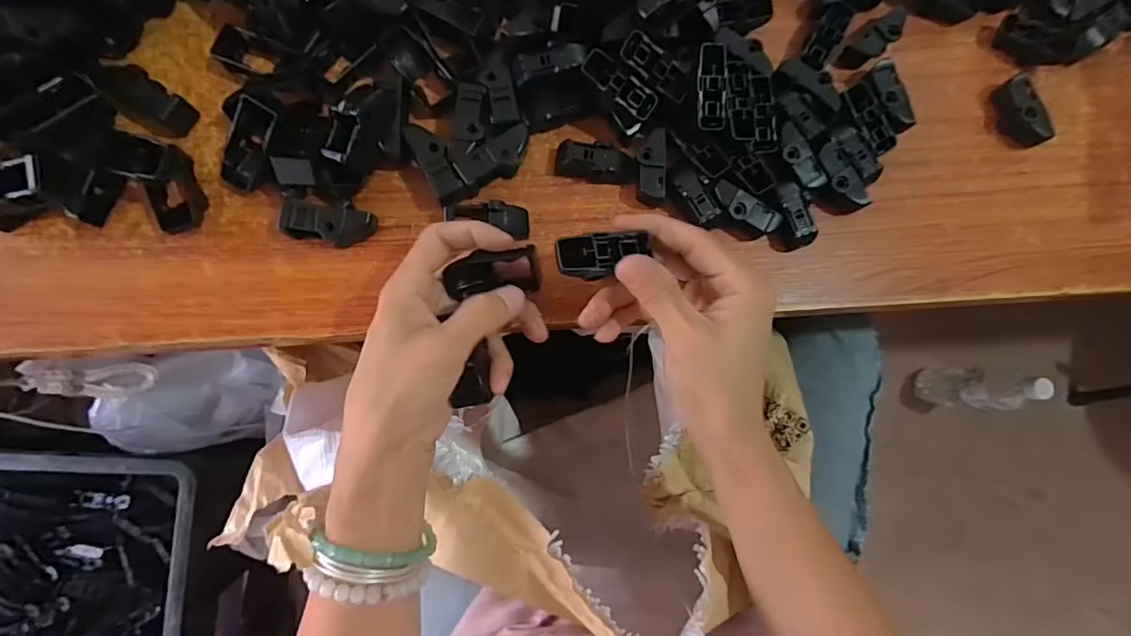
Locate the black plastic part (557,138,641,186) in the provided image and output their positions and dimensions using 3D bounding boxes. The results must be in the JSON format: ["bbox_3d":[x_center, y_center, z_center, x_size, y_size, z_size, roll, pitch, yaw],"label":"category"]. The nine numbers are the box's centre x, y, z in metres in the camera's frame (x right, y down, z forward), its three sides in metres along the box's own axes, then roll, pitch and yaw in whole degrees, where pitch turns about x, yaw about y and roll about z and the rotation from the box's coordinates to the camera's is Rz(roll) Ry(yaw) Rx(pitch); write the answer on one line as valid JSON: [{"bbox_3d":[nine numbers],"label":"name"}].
[{"bbox_3d":[0.021,-0.093,0.322,0.051,0.015,0.022,5,83,-4],"label":"black plastic part"}]

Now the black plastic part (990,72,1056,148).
[{"bbox_3d":[0.300,-0.135,0.348,0.023,0.022,0.046,-21,86,-7],"label":"black plastic part"}]

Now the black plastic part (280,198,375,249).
[{"bbox_3d":[-0.132,-0.052,0.300,0.048,0.023,0.020,9,83,-4],"label":"black plastic part"}]

